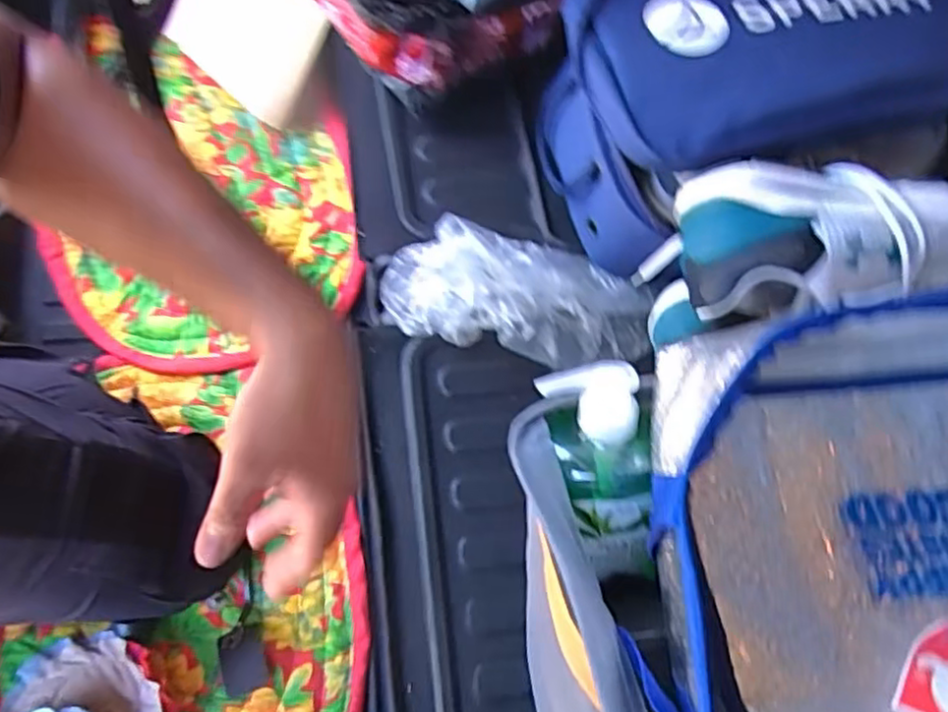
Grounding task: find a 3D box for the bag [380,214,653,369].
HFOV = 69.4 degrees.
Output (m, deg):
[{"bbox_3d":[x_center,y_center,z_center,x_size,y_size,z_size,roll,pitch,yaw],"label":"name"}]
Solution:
[{"bbox_3d":[0.039,-0.054,0.590,0.237,0.049,0.107,12,72,-1],"label":"bag"}]

